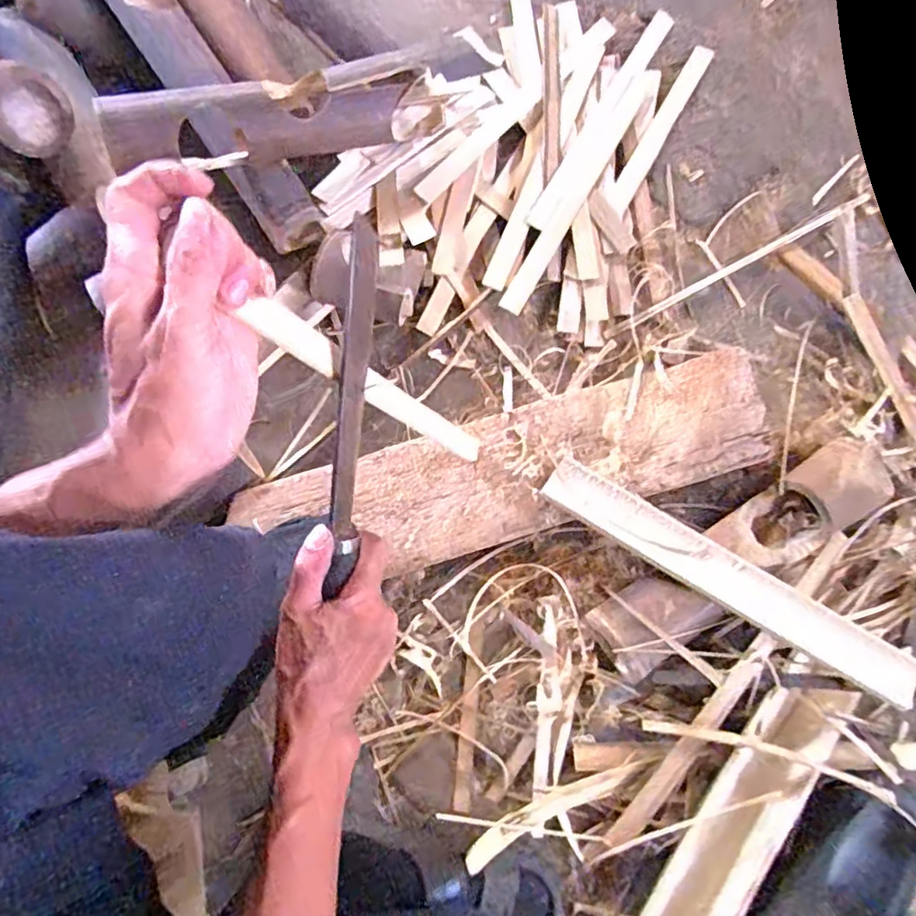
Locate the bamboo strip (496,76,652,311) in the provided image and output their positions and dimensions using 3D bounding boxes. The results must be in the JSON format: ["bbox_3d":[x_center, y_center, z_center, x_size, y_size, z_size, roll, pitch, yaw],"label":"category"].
[{"bbox_3d":[0.136,-0.300,0.650,0.024,0.011,0.328,29,80,5],"label":"bamboo strip"}]

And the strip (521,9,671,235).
[{"bbox_3d":[0.164,-0.390,0.670,0.024,0.012,0.333,30,80,5],"label":"strip"}]

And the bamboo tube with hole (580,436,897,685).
[{"bbox_3d":[0.264,0.089,0.548,0.307,0.054,0.067,-33,81,-7],"label":"bamboo tube with hole"}]

